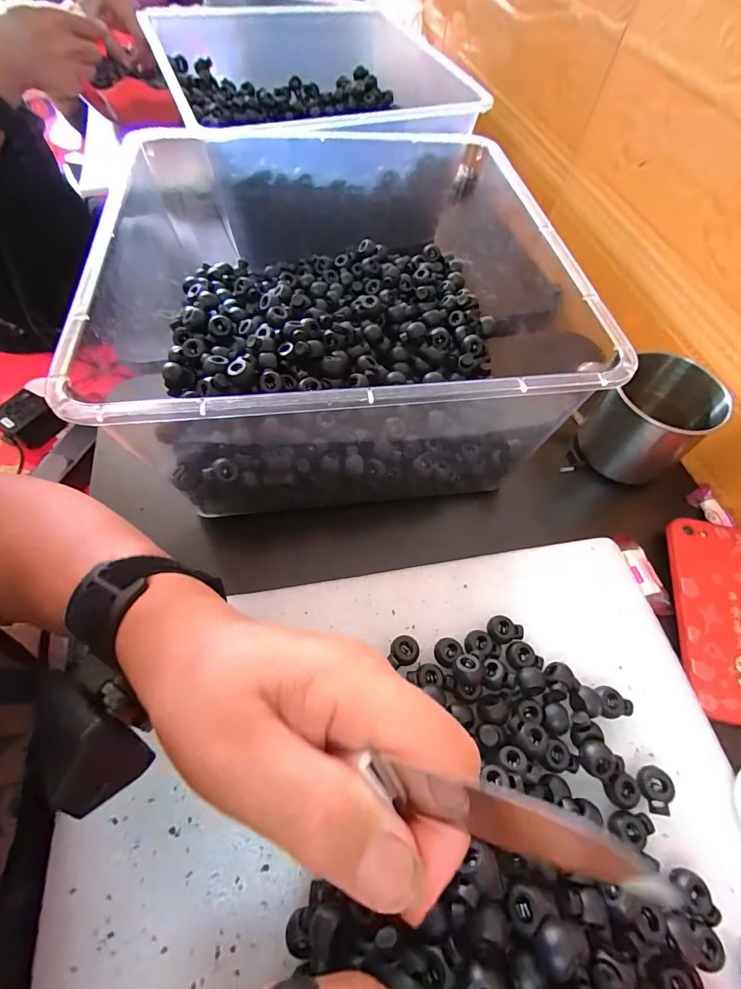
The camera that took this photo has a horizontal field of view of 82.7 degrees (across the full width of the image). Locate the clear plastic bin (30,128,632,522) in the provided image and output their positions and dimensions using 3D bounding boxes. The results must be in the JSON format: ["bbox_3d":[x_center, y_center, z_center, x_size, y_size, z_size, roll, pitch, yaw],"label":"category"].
[{"bbox_3d":[-0.021,-0.183,0.355,0.284,0.137,0.378,-6,60,-6],"label":"clear plastic bin"}]

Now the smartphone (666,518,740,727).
[{"bbox_3d":[0.251,0.083,0.292,0.071,0.007,0.136,12,59,5],"label":"smartphone"}]

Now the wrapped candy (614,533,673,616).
[{"bbox_3d":[0.202,0.058,0.313,0.019,0.007,0.062,-4,60,-5],"label":"wrapped candy"}]

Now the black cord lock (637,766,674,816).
[{"bbox_3d":[0.159,0.166,0.236,0.015,0.013,0.022,7,59,2],"label":"black cord lock"}]

